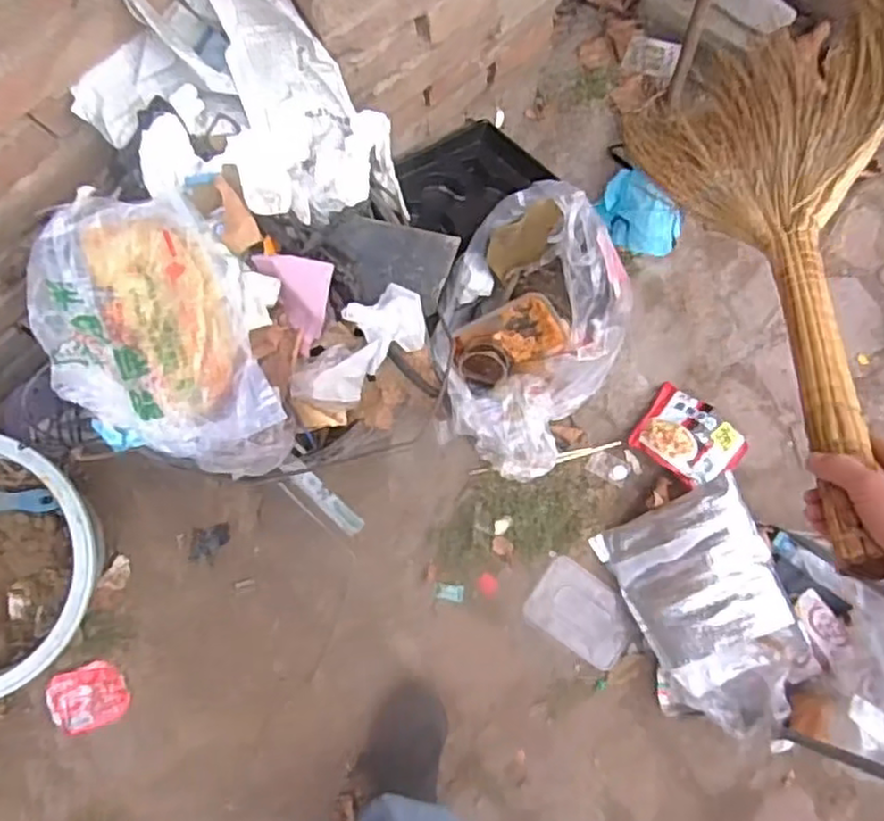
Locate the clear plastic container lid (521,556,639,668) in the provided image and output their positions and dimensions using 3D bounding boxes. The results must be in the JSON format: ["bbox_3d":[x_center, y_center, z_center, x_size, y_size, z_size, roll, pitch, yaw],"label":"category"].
[{"bbox_3d":[0.215,0.307,1.081,0.160,0.018,0.109,36,84,4],"label":"clear plastic container lid"}]

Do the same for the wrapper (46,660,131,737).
[{"bbox_3d":[-0.521,0.423,1.048,0.108,0.015,0.093,-18,97,-10],"label":"wrapper"}]

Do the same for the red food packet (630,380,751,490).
[{"bbox_3d":[0.373,0.042,1.070,0.146,0.020,0.116,35,82,16],"label":"red food packet"}]

